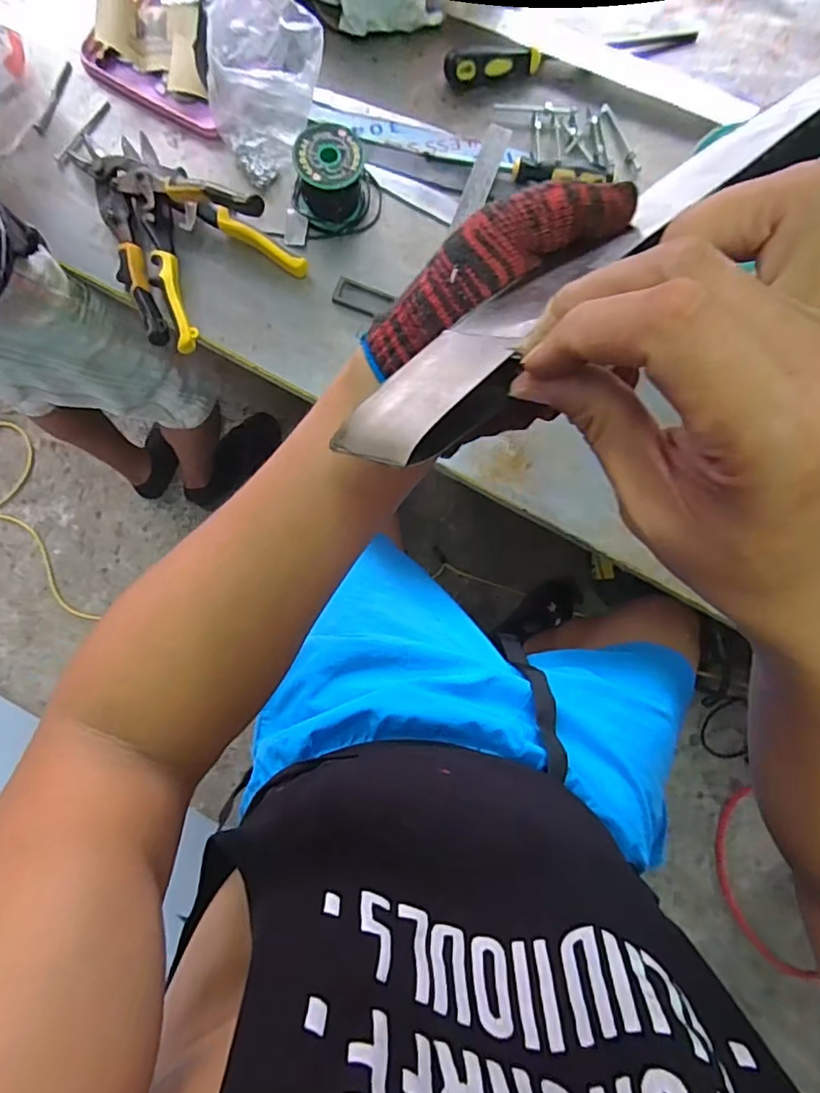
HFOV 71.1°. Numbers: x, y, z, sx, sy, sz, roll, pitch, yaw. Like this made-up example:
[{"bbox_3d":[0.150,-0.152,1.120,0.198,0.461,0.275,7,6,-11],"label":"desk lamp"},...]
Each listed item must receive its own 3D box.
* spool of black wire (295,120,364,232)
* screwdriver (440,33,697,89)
[{"bbox_3d":[-0.082,-0.379,0.592,0.085,0.064,0.068,5,84,-2],"label":"spool of black wire"},{"bbox_3d":[0.186,-0.556,0.642,0.296,0.029,0.032,-12,85,-3],"label":"screwdriver"}]

